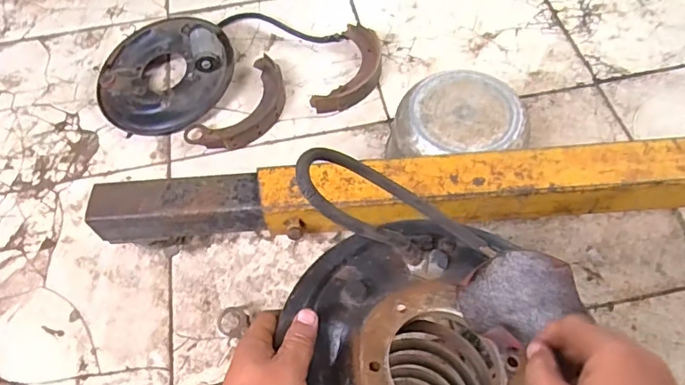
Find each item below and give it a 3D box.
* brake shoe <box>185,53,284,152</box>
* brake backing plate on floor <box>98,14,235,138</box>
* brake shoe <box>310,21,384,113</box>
[{"bbox_3d":[-0.182,-0.156,0.958,0.122,0.034,0.221,31,67,19],"label":"brake shoe"},{"bbox_3d":[-0.348,-0.241,0.994,0.260,0.088,0.257,-2,60,3],"label":"brake backing plate on floor"},{"bbox_3d":[0.021,-0.240,0.988,0.101,0.030,0.221,16,63,12],"label":"brake shoe"}]

